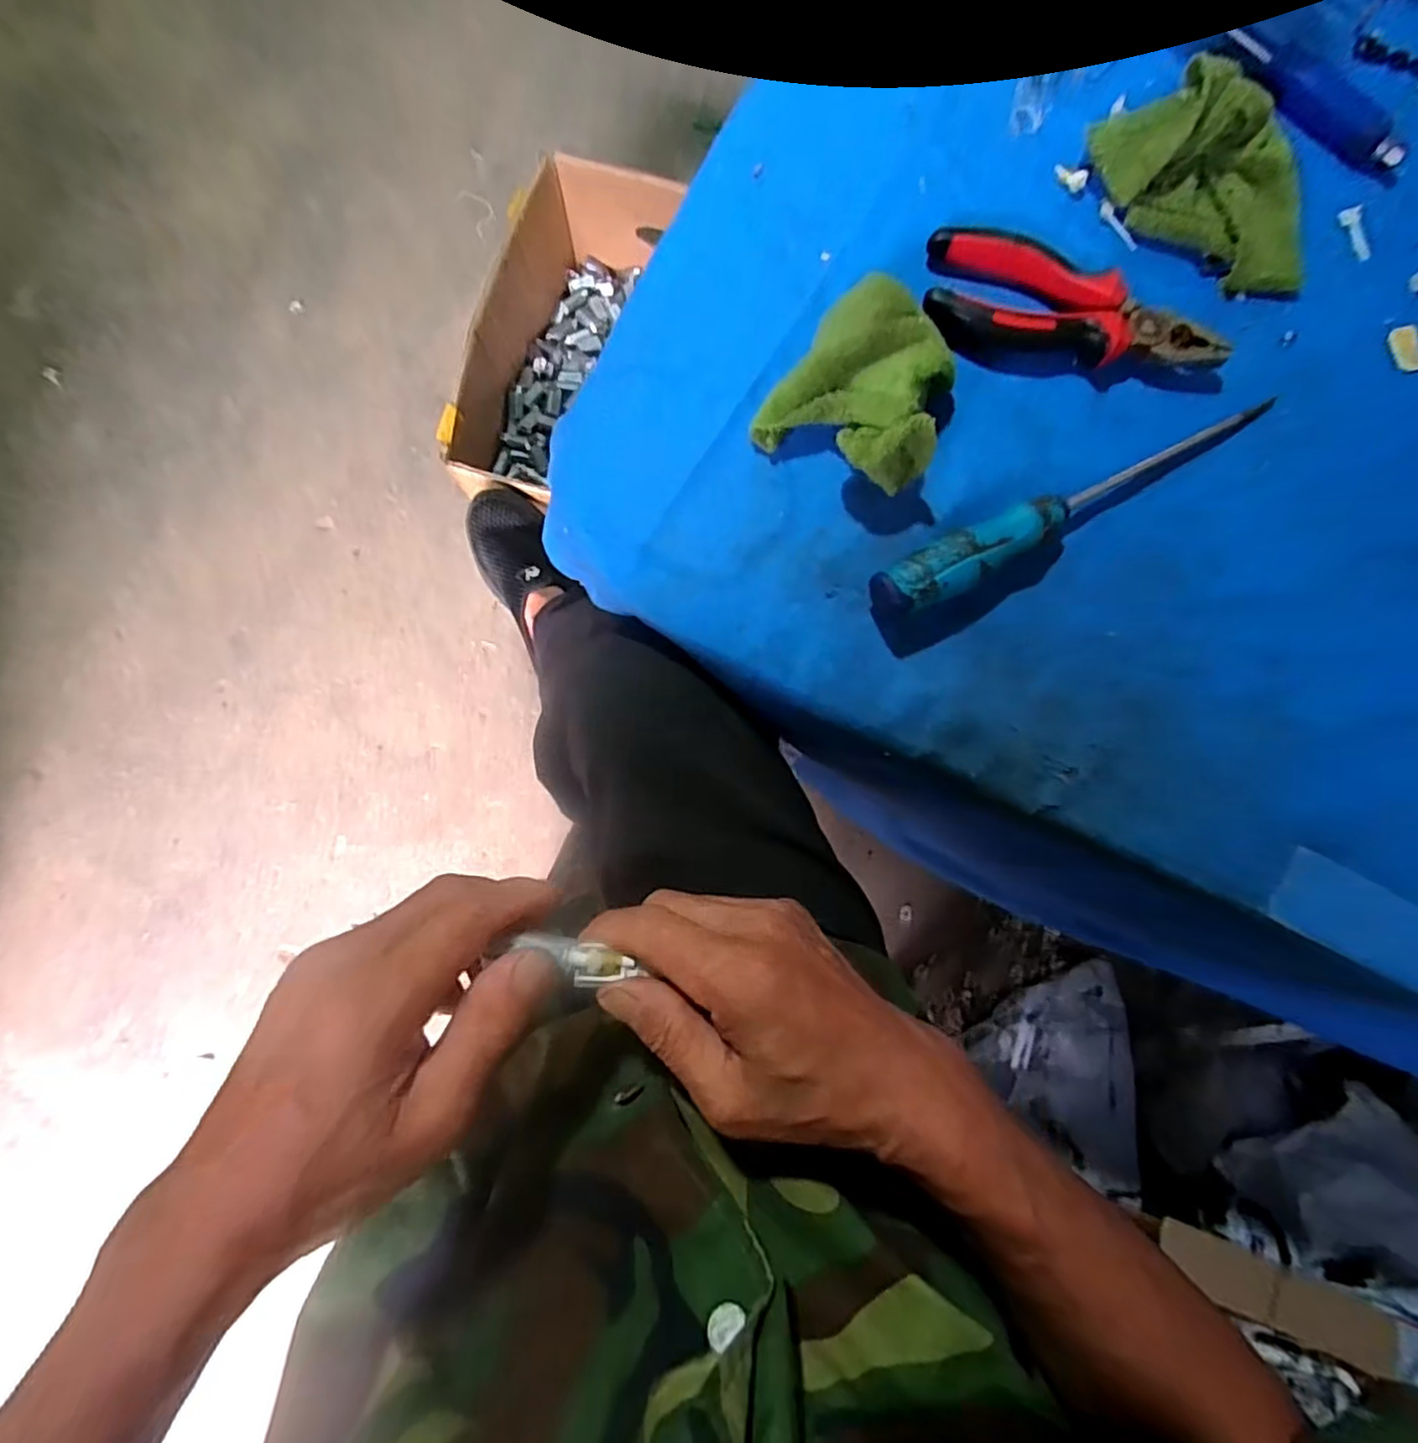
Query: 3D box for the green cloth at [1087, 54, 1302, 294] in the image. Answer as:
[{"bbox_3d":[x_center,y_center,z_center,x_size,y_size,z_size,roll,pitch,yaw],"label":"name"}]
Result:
[{"bbox_3d":[0.268,-0.289,0.356,0.126,0.033,0.090,12,85,-2],"label":"green cloth"}]

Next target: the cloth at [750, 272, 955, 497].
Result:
[{"bbox_3d":[0.081,-0.167,0.334,0.084,0.043,0.093,30,85,0],"label":"cloth"}]

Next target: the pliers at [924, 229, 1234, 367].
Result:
[{"bbox_3d":[0.193,-0.221,0.357,0.156,0.019,0.061,9,85,-2],"label":"pliers"}]

